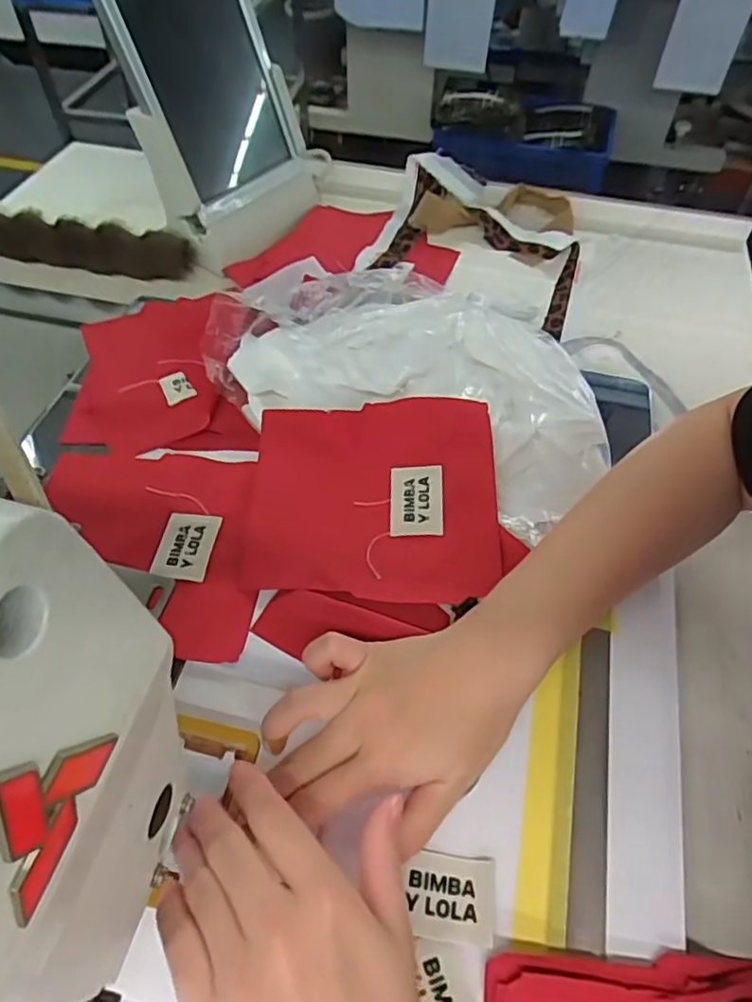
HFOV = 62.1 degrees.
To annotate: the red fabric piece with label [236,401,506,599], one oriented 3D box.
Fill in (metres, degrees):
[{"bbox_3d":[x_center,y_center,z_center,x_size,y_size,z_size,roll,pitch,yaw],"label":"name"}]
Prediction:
[{"bbox_3d":[-0.003,-0.004,0.414,0.162,0.031,0.140,1,53,0],"label":"red fabric piece with label"}]

